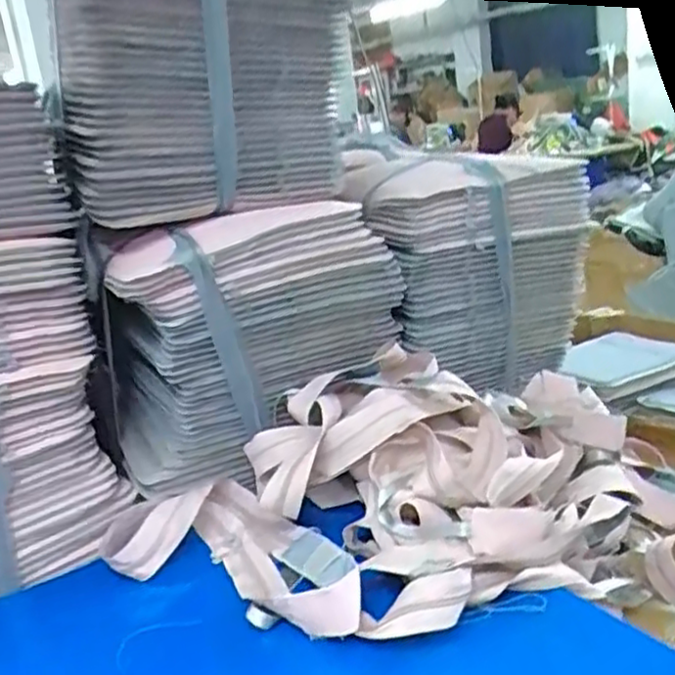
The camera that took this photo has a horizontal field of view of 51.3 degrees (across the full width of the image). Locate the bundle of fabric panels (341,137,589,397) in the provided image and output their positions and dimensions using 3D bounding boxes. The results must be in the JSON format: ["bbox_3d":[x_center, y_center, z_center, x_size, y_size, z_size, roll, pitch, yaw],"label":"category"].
[{"bbox_3d":[0.168,-0.092,0.952,0.315,0.289,0.143,-13,18,-16],"label":"bundle of fabric panels"}]

